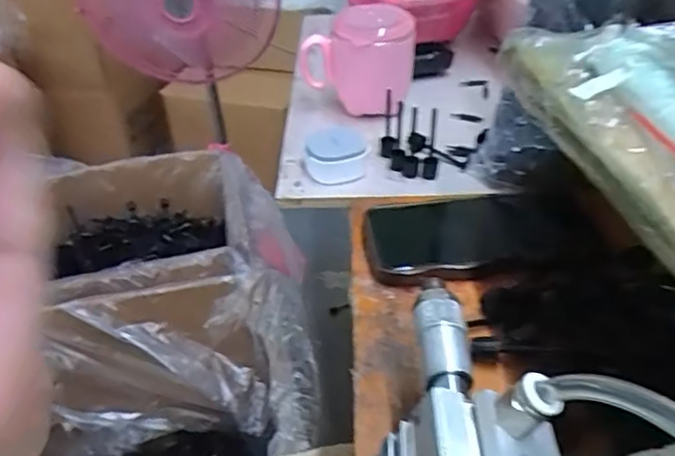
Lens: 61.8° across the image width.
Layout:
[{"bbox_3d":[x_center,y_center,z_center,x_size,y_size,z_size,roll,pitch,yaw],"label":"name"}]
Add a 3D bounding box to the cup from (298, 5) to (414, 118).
[{"bbox_3d":[0.019,-0.166,0.565,0.108,0.095,0.071,-3,37,-1],"label":"cup"}]

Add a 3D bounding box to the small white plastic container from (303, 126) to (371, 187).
[{"bbox_3d":[-0.003,-0.066,0.497,0.054,0.033,0.050,-12,38,-12],"label":"small white plastic container"}]

